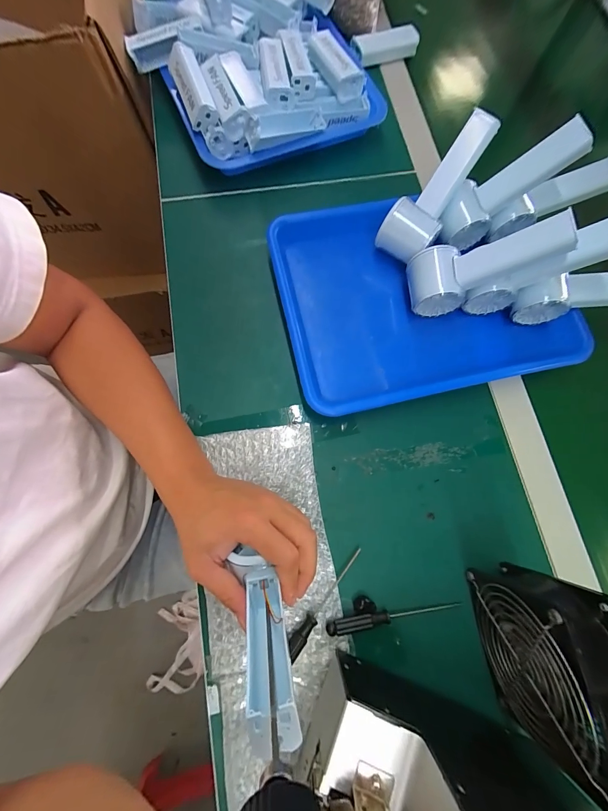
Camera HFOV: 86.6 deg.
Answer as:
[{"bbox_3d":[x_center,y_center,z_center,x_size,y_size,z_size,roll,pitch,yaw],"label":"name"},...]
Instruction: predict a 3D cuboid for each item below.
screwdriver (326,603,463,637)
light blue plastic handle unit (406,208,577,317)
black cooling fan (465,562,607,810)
[{"bbox_3d":[0.085,0.197,0.301,0.129,0.010,0.013,-6,75,-4],"label":"screwdriver"},{"bbox_3d":[0.183,-0.147,0.334,0.146,0.053,0.053,-14,71,36],"label":"light blue plastic handle unit"},{"bbox_3d":[0.188,0.198,0.250,0.046,0.117,0.115,-7,75,-4],"label":"black cooling fan"}]

